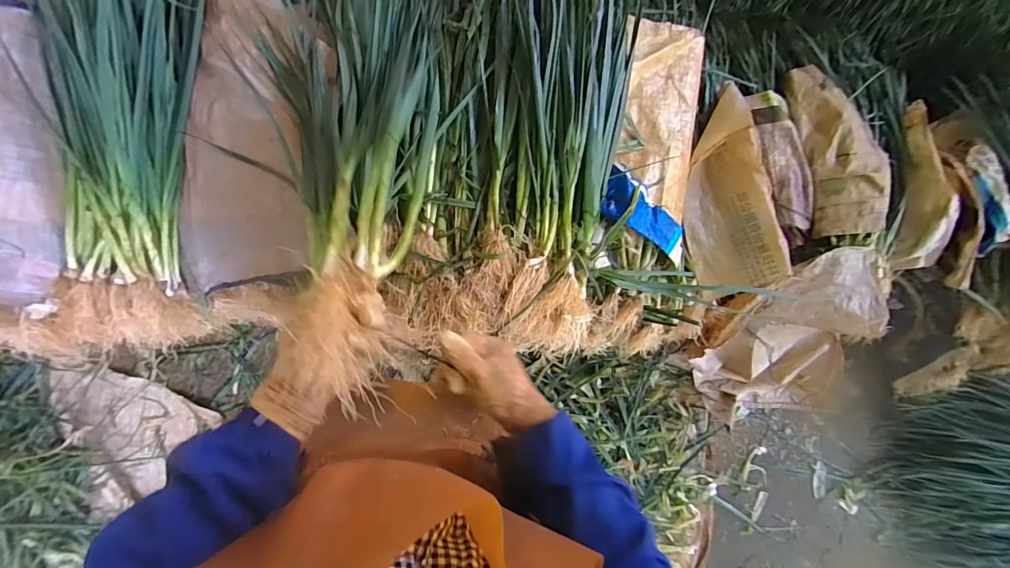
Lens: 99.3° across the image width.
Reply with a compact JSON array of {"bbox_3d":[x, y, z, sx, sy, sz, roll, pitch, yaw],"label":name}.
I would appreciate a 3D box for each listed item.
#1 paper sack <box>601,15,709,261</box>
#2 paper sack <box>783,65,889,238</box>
[{"bbox_3d":[0.294,-0.295,0.830,0.226,0.051,0.458,7,81,-22],"label":"paper sack"},{"bbox_3d":[0.846,-0.344,1.077,0.176,0.134,0.443,-6,91,-5],"label":"paper sack"}]

